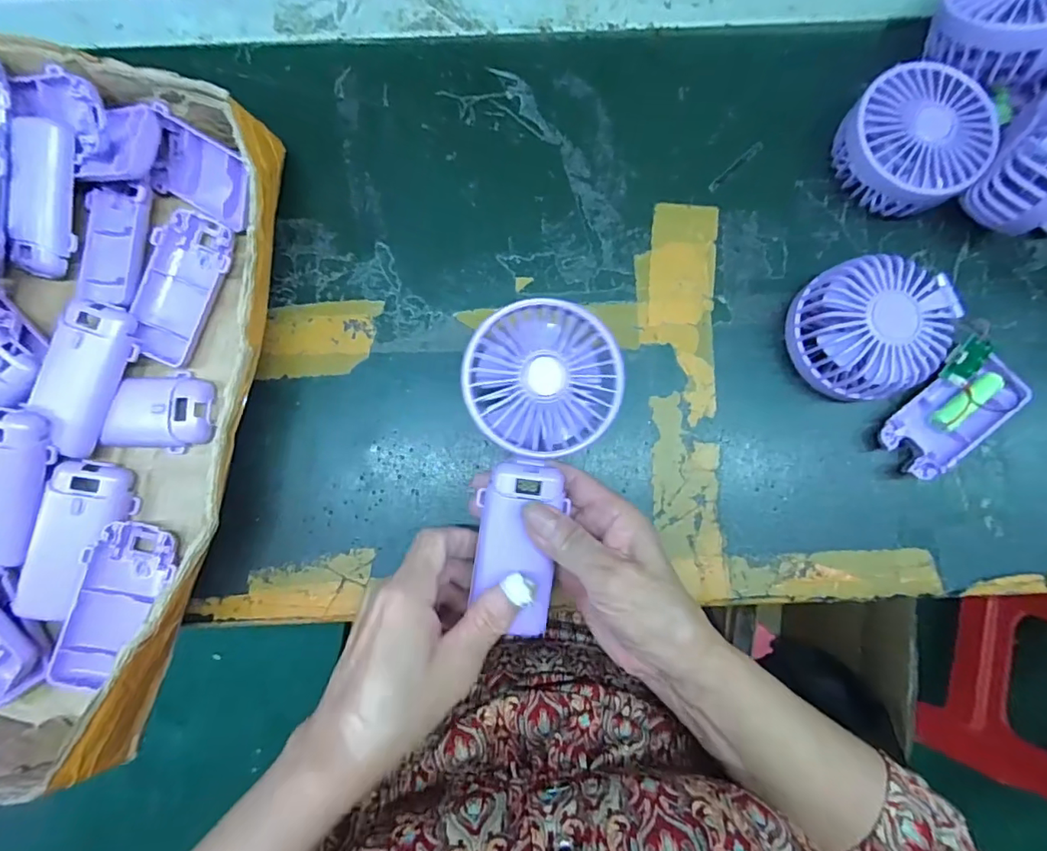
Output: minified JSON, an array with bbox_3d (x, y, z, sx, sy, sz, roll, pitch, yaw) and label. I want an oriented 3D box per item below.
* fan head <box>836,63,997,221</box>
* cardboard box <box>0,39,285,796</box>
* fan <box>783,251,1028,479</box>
[{"bbox_3d":[0.250,-0.182,0.342,0.083,0.042,0.084,0,84,0],"label":"fan head"},{"bbox_3d":[-0.348,-0.026,0.311,0.375,0.063,0.397,9,84,1],"label":"cardboard box"},{"bbox_3d":[0.239,-0.042,0.324,0.148,0.046,0.098,41,85,4],"label":"fan"}]

